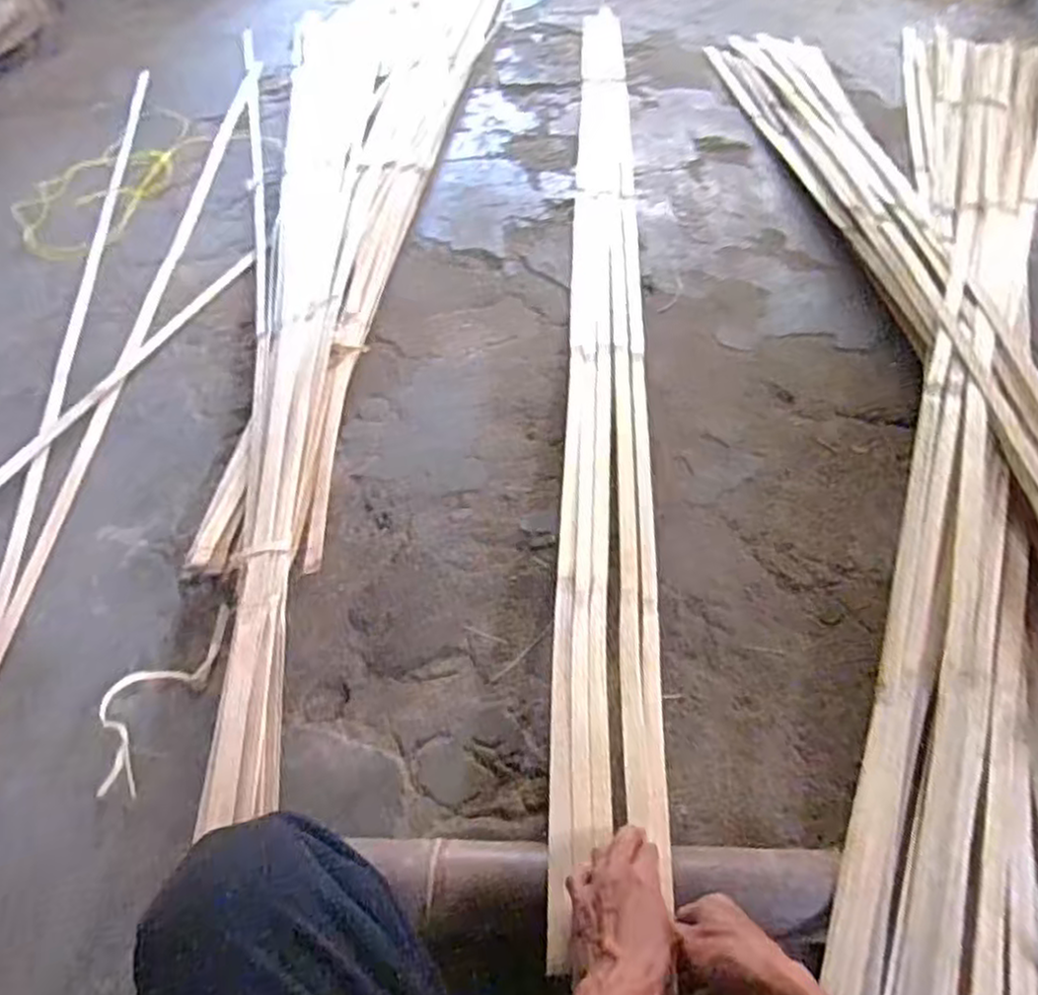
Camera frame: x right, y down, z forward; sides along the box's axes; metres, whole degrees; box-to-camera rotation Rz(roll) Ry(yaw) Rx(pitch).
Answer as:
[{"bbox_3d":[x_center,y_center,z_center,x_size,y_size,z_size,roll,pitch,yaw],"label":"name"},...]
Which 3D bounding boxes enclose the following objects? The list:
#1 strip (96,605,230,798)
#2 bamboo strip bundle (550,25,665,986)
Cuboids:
[{"bbox_3d":[-0.383,0.201,0.750,0.081,0.018,0.204,12,54,11],"label":"strip"},{"bbox_3d":[0.123,-0.338,1.080,0.111,0.057,1.667,2,53,4],"label":"bamboo strip bundle"}]

